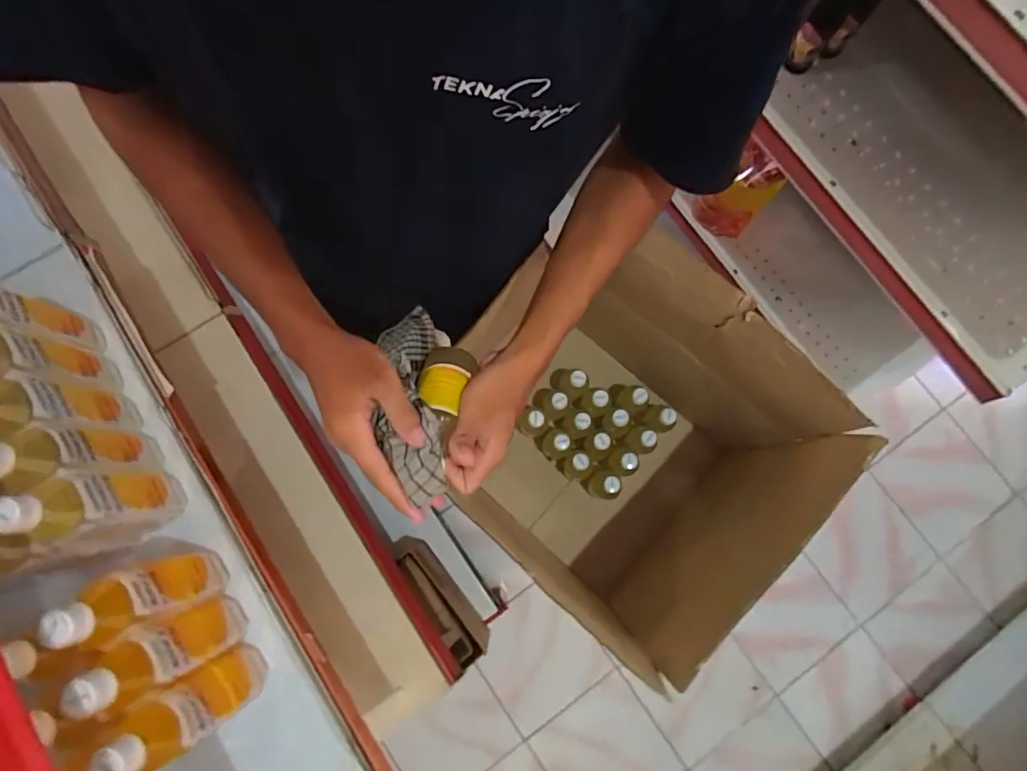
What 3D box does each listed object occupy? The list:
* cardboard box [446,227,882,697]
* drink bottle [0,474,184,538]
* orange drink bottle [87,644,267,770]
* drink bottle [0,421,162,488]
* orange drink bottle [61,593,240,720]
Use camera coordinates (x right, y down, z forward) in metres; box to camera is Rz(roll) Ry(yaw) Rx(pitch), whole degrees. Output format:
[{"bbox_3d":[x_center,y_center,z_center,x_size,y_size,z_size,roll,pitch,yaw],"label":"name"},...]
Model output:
[{"bbox_3d":[0.178,0.110,0.782,0.322,0.476,0.368,43,82,7],"label":"cardboard box"},{"bbox_3d":[-0.448,0.125,0.540,0.059,0.205,0.058,0,80,-1],"label":"drink bottle"},{"bbox_3d":[-0.324,0.322,0.505,0.055,0.184,0.068,-36,82,-7],"label":"orange drink bottle"},{"bbox_3d":[-0.478,0.076,0.549,0.065,0.195,0.069,4,80,0],"label":"drink bottle"},{"bbox_3d":[-0.356,0.271,0.513,0.053,0.188,0.062,-31,82,-6],"label":"orange drink bottle"}]

